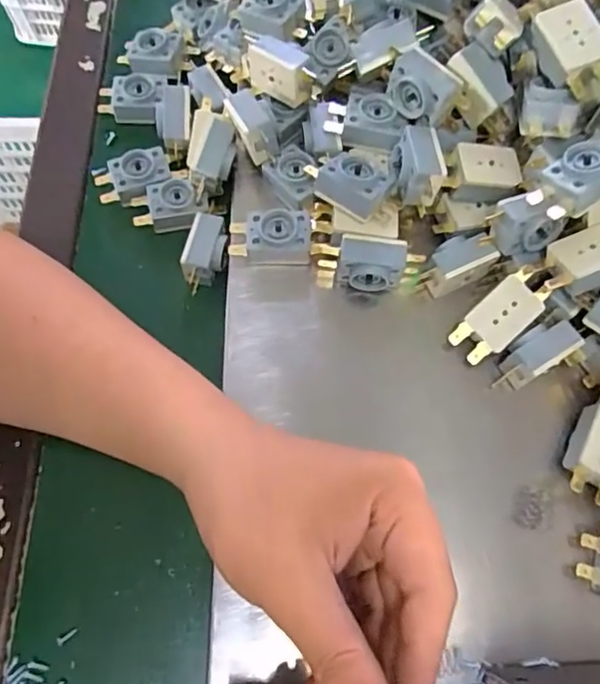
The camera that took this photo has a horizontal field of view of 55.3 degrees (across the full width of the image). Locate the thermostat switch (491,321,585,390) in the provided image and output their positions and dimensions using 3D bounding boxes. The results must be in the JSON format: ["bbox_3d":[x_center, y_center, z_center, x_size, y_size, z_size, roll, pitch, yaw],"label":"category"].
[{"bbox_3d":[0.130,0.007,0.313,0.050,0.024,0.023,-22,71,-8],"label":"thermostat switch"}]

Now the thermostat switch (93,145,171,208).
[{"bbox_3d":[-0.110,-0.107,0.373,0.049,0.018,0.030,-17,70,-6],"label":"thermostat switch"}]

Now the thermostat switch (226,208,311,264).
[{"bbox_3d":[-0.018,-0.062,0.337,0.046,0.022,0.026,-1,69,0],"label":"thermostat switch"}]

